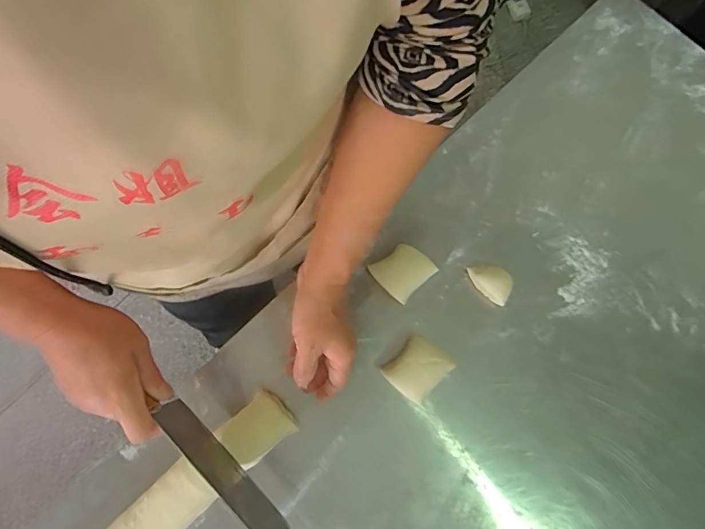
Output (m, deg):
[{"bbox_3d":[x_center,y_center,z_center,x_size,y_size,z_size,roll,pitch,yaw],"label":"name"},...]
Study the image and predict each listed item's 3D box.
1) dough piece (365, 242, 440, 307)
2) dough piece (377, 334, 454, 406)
[{"bbox_3d":[0.059,0.008,0.542,0.061,0.034,0.058,-44,81,-8],"label":"dough piece"},{"bbox_3d":[0.073,0.120,0.520,0.054,0.034,0.063,42,82,8],"label":"dough piece"}]

